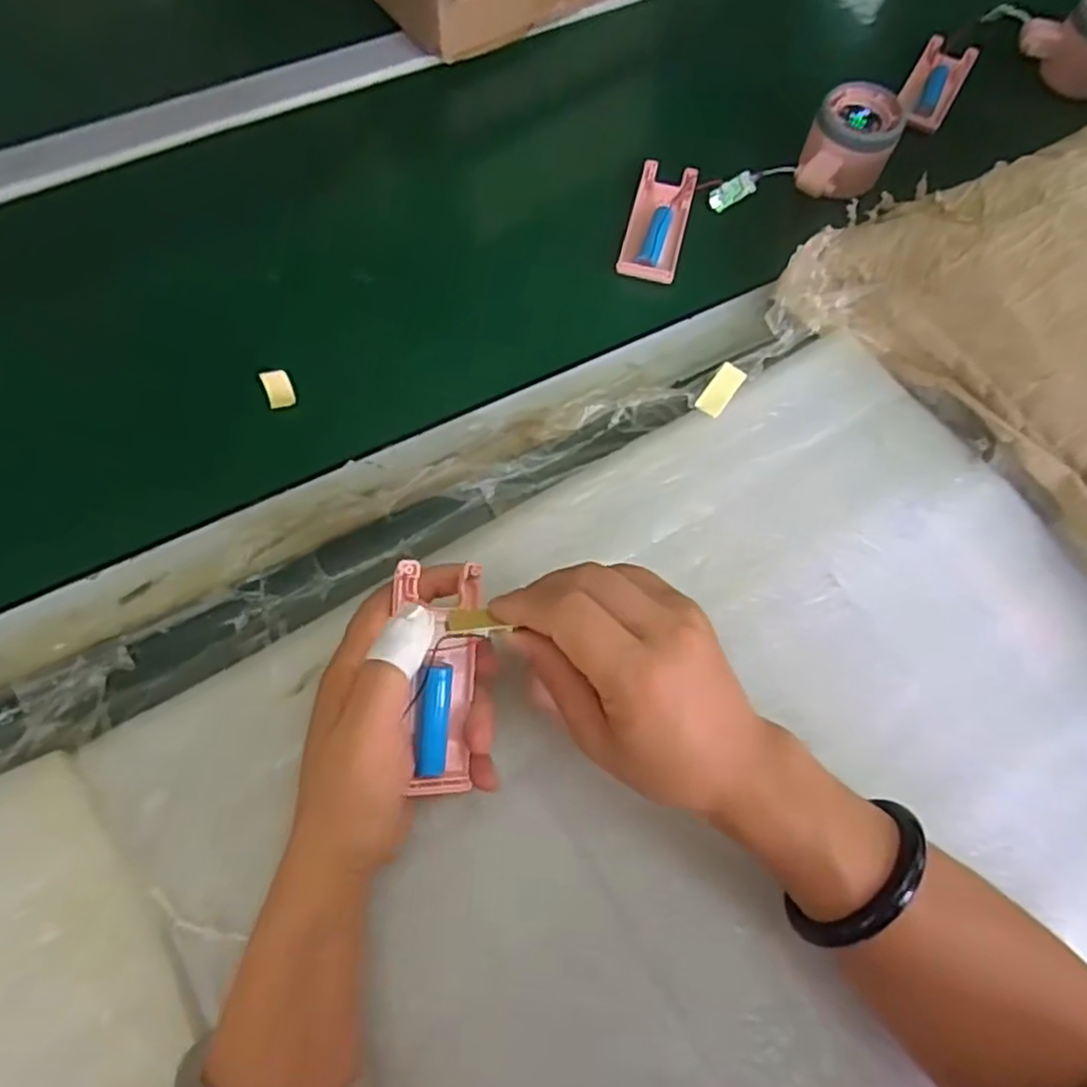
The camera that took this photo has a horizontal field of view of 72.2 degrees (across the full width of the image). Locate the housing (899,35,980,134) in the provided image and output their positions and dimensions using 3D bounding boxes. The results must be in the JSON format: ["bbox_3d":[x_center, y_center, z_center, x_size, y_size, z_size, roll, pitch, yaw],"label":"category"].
[{"bbox_3d":[0.313,-0.366,0.594,0.038,0.019,0.089,28,68,9],"label":"housing"}]

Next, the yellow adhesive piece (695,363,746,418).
[{"bbox_3d":[0.108,-0.093,0.456,0.017,0.004,0.035,34,83,11],"label":"yellow adhesive piece"}]

